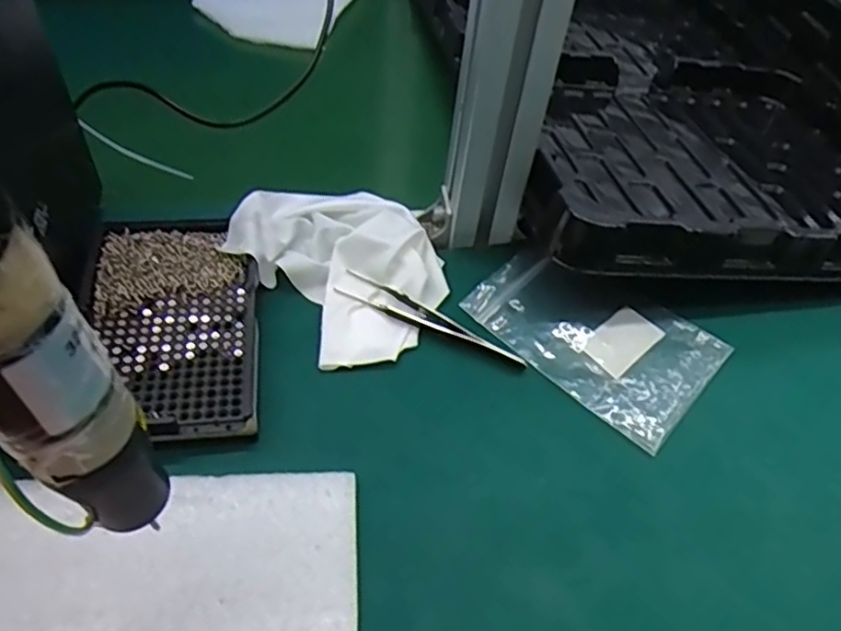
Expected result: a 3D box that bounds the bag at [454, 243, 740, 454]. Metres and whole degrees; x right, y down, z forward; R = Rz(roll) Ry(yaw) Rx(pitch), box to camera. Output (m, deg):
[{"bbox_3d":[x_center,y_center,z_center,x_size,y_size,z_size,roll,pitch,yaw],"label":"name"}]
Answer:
[{"bbox_3d":[0.102,0.006,0.380,0.131,0.009,0.095,34,55,24],"label":"bag"}]

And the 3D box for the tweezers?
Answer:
[{"bbox_3d":[0.007,0.001,0.373,0.114,0.008,0.016,19,50,13],"label":"tweezers"}]

